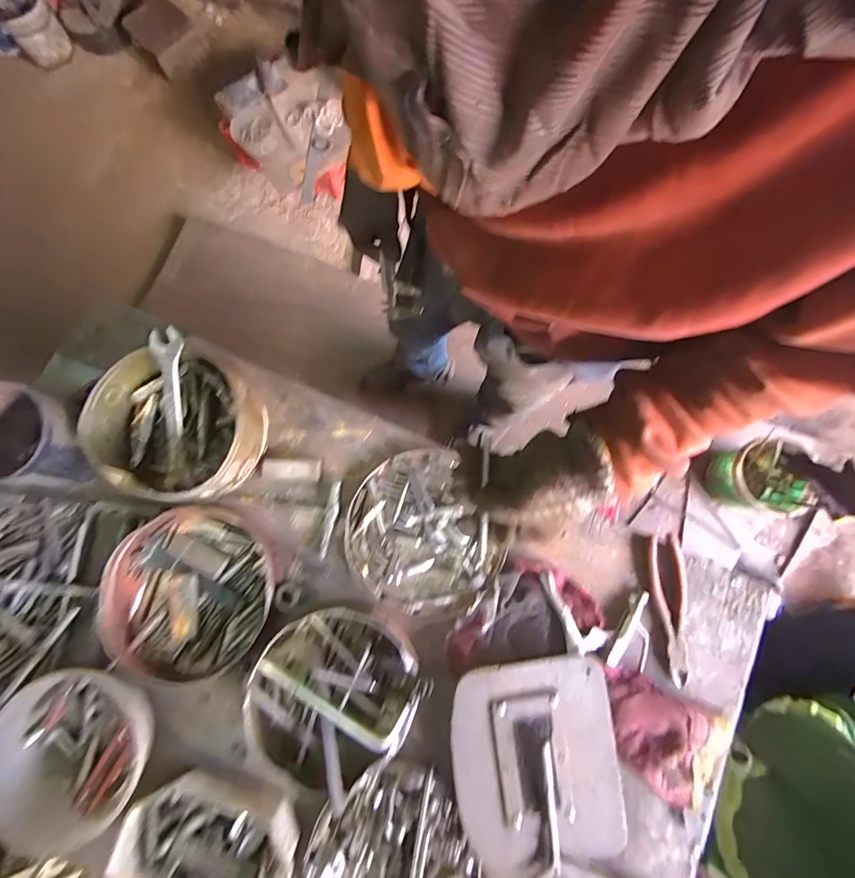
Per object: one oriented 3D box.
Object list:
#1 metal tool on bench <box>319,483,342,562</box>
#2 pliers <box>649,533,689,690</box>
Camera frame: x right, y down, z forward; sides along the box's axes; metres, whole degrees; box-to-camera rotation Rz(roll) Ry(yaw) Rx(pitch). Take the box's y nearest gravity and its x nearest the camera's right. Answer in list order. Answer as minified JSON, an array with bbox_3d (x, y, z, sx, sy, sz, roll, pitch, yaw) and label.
[{"bbox_3d":[-0.129,0.108,0.565,0.015,0.009,0.103,8,79,2],"label":"metal tool on bench"},{"bbox_3d":[0.308,0.213,0.536,0.047,0.013,0.175,2,79,1],"label":"pliers"}]

